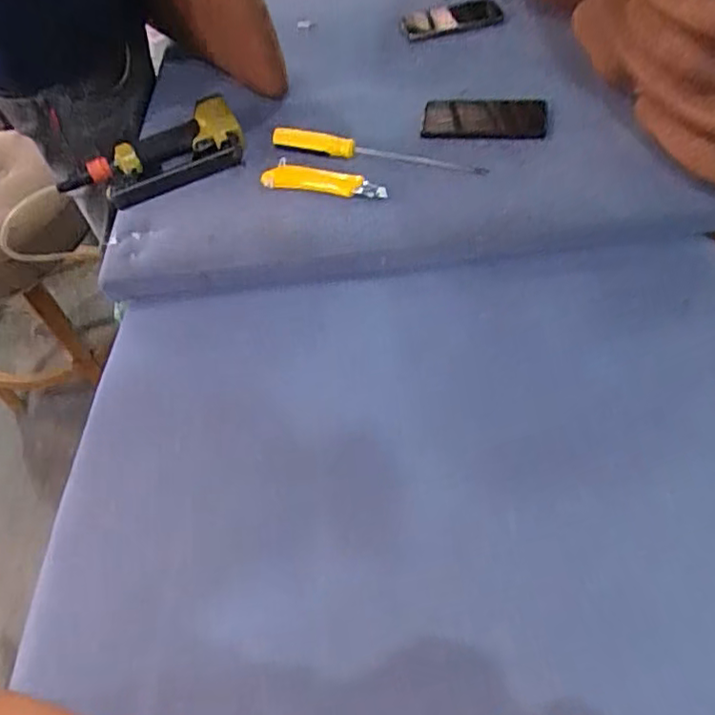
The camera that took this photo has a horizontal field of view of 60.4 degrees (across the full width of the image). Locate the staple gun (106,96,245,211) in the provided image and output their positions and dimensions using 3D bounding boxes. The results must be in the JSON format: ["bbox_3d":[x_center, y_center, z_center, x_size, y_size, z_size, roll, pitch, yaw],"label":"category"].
[{"bbox_3d":[-0.244,-0.272,0.815,0.180,0.061,0.117,-16,53,-4],"label":"staple gun"}]

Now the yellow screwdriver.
[{"bbox_3d":[0.020,-0.261,0.765,0.279,0.035,0.024,9,55,15],"label":"yellow screwdriver"}]

